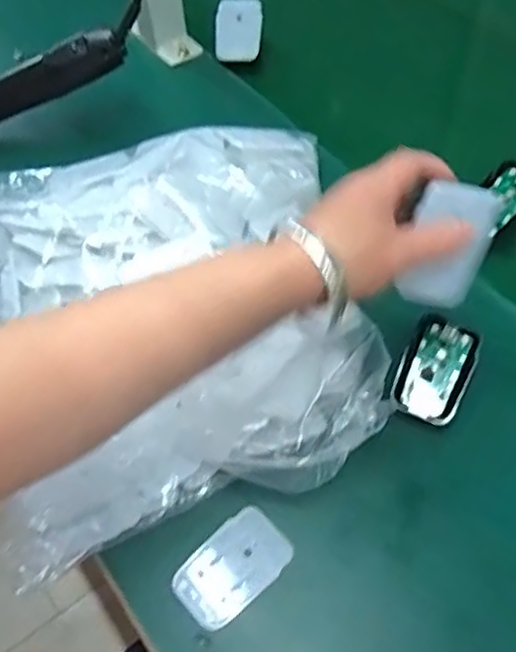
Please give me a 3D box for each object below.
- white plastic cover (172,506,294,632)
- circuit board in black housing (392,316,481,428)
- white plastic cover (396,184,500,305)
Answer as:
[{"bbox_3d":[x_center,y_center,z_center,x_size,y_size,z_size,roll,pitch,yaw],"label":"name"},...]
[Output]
[{"bbox_3d":[-0.016,0.150,0.411,0.072,0.004,0.045,-39,63,-19],"label":"white plastic cover"},{"bbox_3d":[0.122,0.030,0.453,0.046,0.008,0.070,25,81,17],"label":"circuit board in black housing"},{"bbox_3d":[0.109,-0.045,0.383,0.047,0.072,0.011,15,14,-12],"label":"white plastic cover"}]

